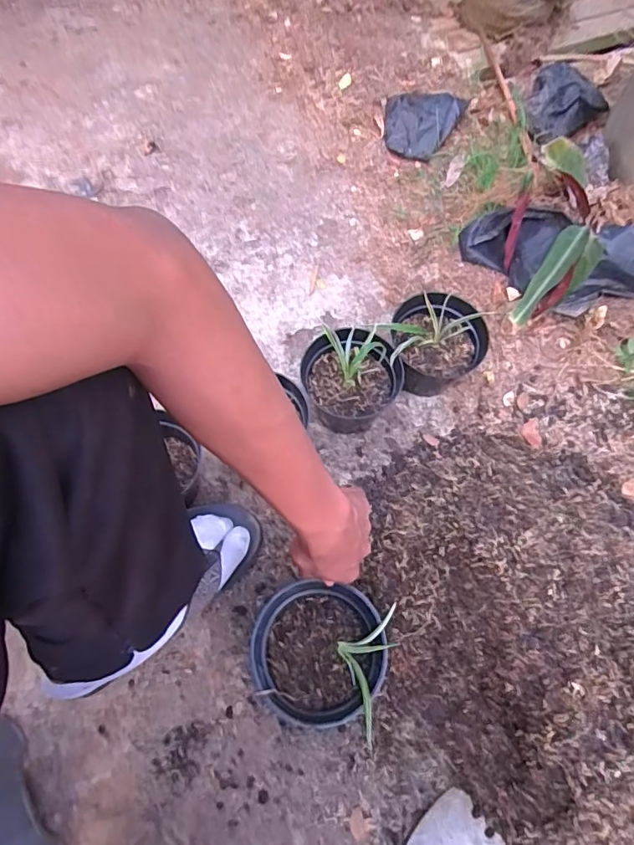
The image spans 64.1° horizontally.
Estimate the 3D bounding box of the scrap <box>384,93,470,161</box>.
[{"bbox_3d":[0.199,-0.583,0.966,0.130,0.068,0.150,27,67,13],"label":"scrap"}]

